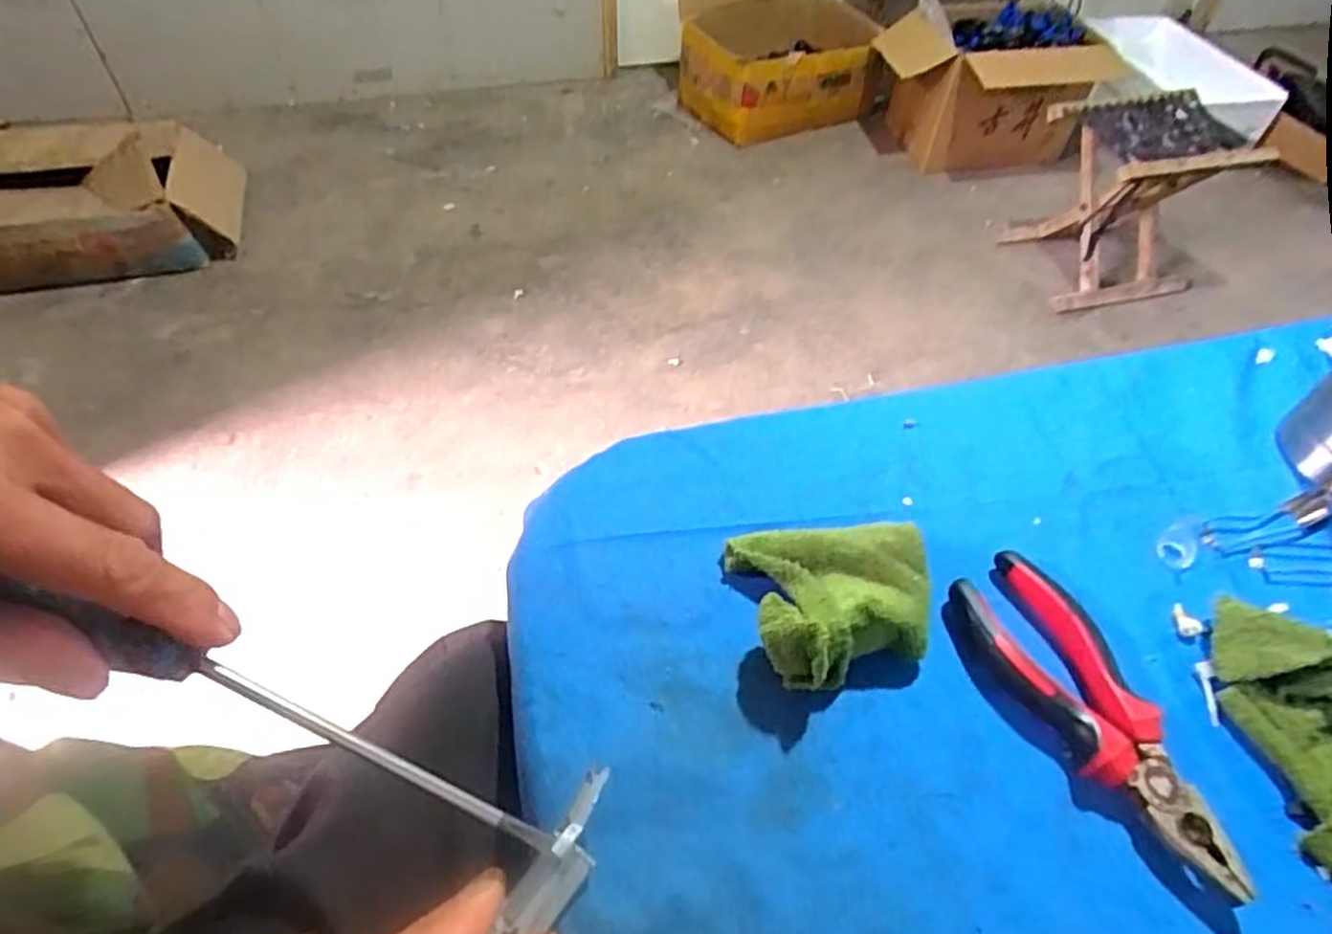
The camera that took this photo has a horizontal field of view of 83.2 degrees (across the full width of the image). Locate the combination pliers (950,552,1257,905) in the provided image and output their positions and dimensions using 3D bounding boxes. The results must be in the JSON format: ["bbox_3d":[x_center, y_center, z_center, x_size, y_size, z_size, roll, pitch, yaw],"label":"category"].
[{"bbox_3d":[0.197,0.110,0.343,0.055,0.023,0.155,-19,55,-17],"label":"combination pliers"}]

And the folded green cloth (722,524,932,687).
[{"bbox_3d":[0.082,0.060,0.362,0.090,0.040,0.085,-7,52,-8],"label":"folded green cloth"}]

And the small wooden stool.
[{"bbox_3d":[0.925,-0.553,1.524,0.320,0.303,0.292,-10,53,-10],"label":"small wooden stool"}]

